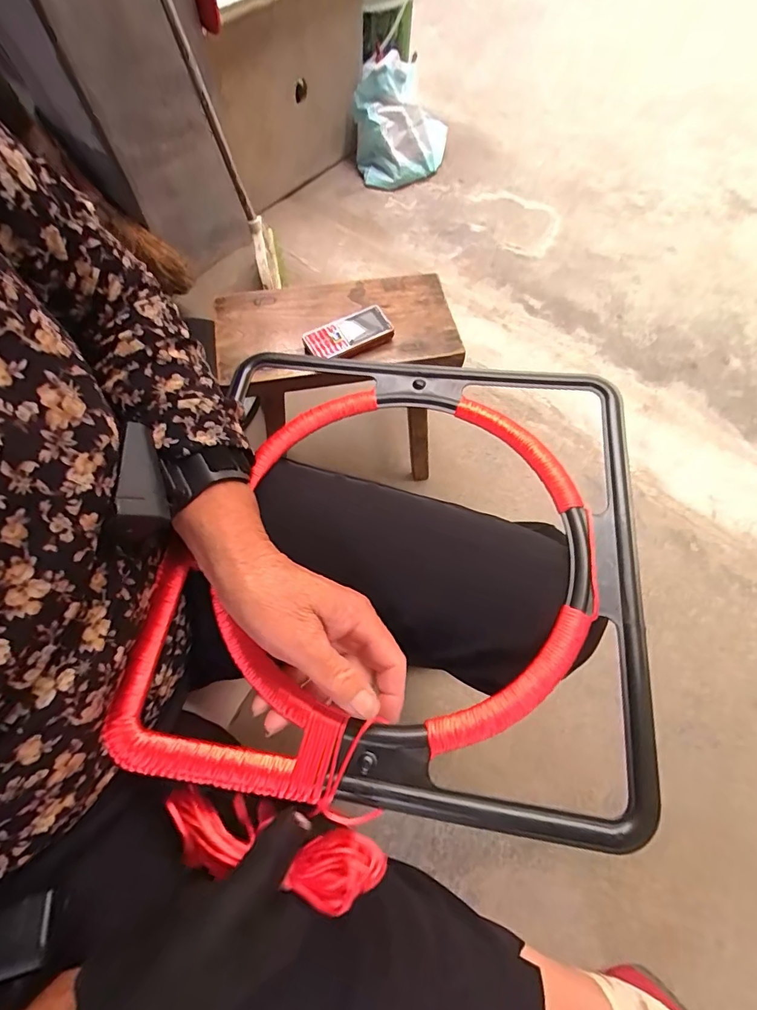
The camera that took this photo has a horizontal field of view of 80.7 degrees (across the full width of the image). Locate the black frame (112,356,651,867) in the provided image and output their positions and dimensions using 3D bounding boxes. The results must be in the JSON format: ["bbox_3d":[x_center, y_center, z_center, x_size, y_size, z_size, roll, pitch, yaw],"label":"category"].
[{"bbox_3d":[0.015,0.027,0.318,0.322,0.027,0.329,8,65,3],"label":"black frame"}]

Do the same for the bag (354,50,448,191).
[{"bbox_3d":[0.079,-1.237,1.445,0.307,0.252,0.277,-1,65,-1],"label":"bag"}]

